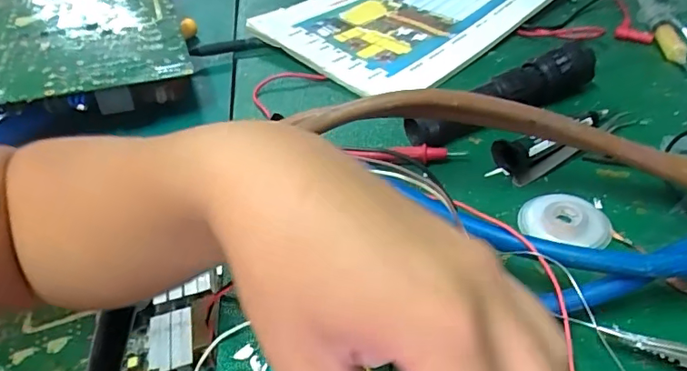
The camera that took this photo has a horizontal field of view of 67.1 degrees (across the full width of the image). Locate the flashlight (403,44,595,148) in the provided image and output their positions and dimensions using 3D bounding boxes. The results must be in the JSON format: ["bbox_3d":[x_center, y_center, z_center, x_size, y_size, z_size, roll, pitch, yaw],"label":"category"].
[{"bbox_3d":[0.124,-0.070,0.399,0.164,0.034,0.031,-26,45,-20],"label":"flashlight"}]

